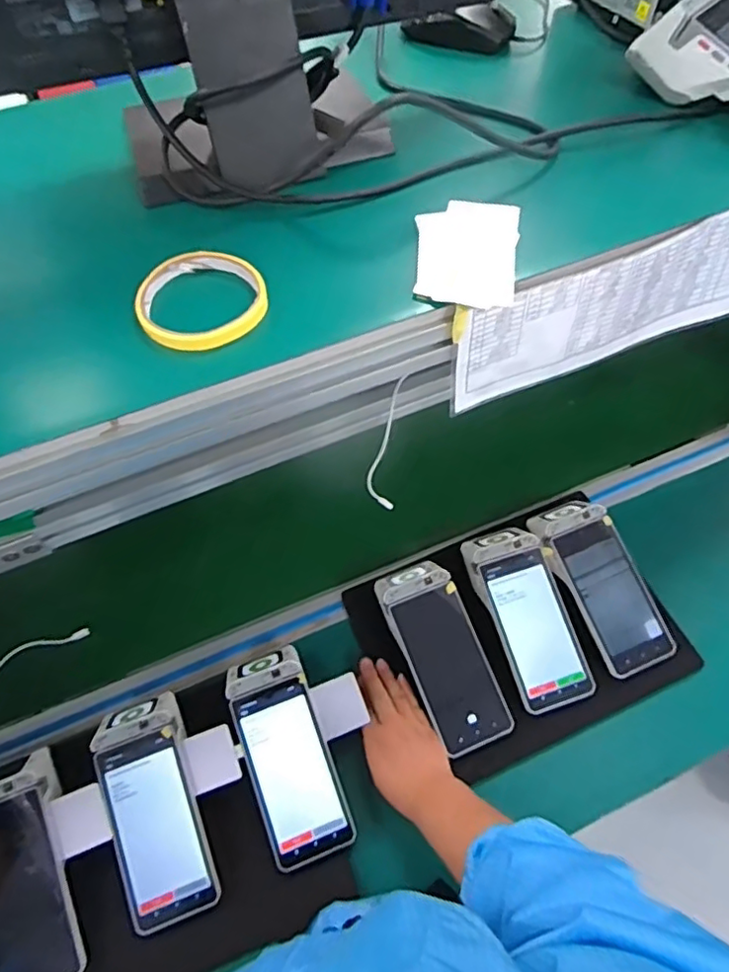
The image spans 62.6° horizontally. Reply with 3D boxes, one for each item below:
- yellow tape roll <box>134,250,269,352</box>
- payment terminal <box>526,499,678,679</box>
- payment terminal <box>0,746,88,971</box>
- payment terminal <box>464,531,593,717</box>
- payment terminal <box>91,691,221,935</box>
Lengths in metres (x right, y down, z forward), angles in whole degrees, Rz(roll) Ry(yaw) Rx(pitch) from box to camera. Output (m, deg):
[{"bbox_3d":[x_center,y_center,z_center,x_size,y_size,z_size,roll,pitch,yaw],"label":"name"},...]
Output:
[{"bbox_3d":[-0.114,-0.129,0.412,0.084,0.015,0.085,-1,60,2],"label":"yellow tape roll"},{"bbox_3d":[0.276,0.114,0.703,0.089,0.041,0.204,-24,77,-12],"label":"payment terminal"},{"bbox_3d":[-0.332,0.374,0.577,0.089,0.048,0.209,-17,74,-8],"label":"payment terminal"},{"bbox_3d":[0.186,0.148,0.690,0.088,0.047,0.206,-18,76,-8],"label":"payment terminal"},{"bbox_3d":[-0.211,0.317,0.596,0.085,0.054,0.206,-18,61,-8],"label":"payment terminal"}]

